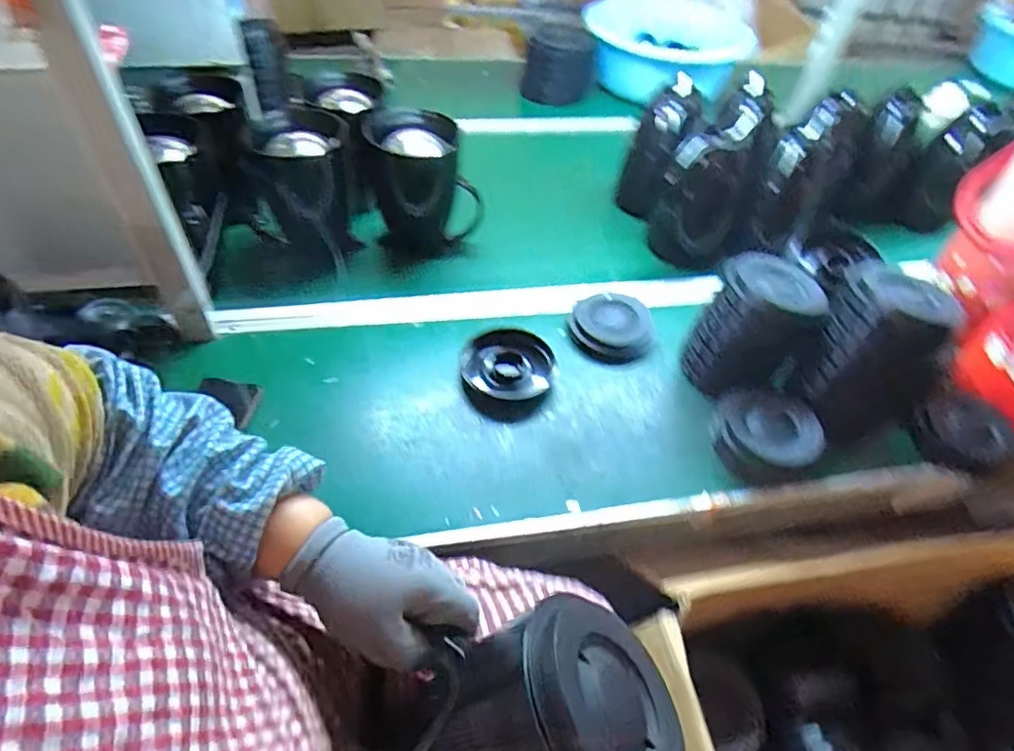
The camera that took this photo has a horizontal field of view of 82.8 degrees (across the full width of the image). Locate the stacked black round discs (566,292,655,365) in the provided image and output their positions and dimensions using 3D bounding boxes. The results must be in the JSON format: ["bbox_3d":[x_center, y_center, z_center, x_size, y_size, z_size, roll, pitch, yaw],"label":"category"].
[{"bbox_3d":[0.146,-0.071,0.807,0.119,0.035,0.111,17,48,9],"label":"stacked black round discs"}]

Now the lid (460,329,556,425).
[{"bbox_3d":[0.001,-0.003,0.736,0.116,0.030,0.129,13,48,6],"label":"lid"}]

